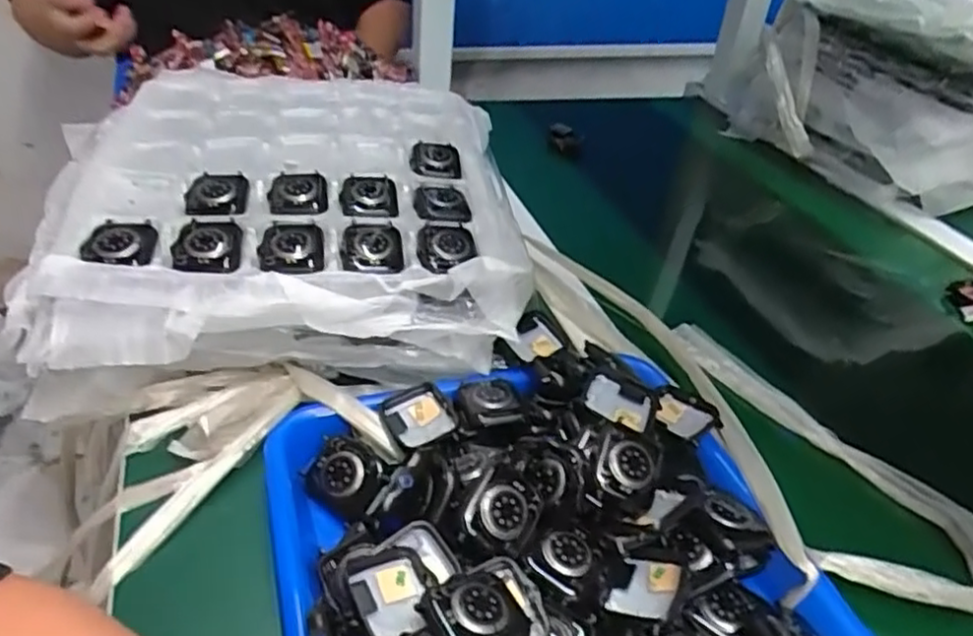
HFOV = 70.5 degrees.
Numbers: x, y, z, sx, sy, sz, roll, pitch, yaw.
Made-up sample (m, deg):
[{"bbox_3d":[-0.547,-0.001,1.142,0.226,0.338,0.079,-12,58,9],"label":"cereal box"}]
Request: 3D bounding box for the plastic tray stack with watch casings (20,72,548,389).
[{"bbox_3d":[-0.153,-0.090,0.537,0.343,0.078,0.353,-4,38,-12],"label":"plastic tray stack with watch casings"}]

